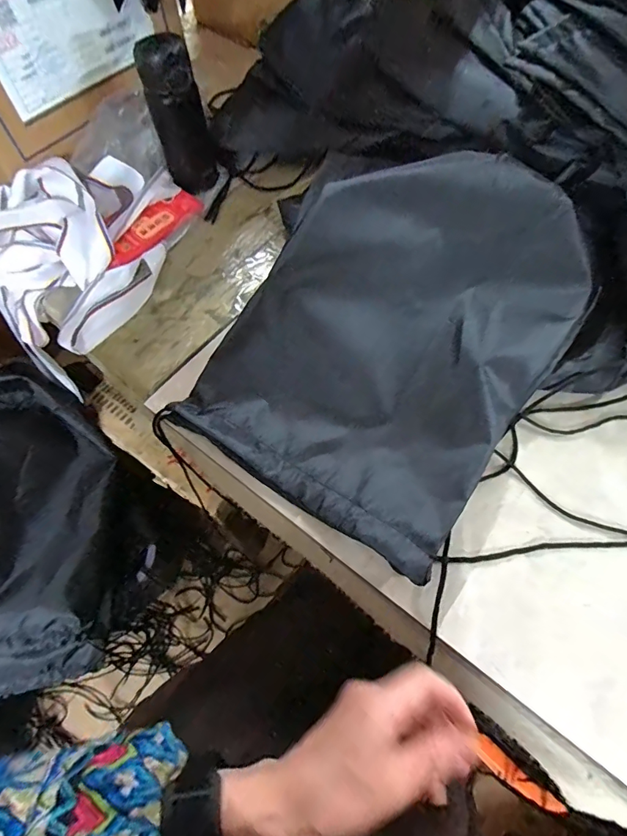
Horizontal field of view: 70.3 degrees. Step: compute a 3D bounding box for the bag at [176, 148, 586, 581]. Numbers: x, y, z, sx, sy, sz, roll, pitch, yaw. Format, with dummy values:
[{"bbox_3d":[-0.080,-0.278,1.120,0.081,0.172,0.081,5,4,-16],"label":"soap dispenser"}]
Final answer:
[{"bbox_3d":[0.081,-0.089,0.407,0.268,0.064,0.381,34,83,10],"label":"bag"}]

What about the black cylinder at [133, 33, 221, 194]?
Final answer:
[{"bbox_3d":[-0.166,-0.372,0.555,0.066,0.164,0.061,-15,64,-6],"label":"black cylinder"}]

